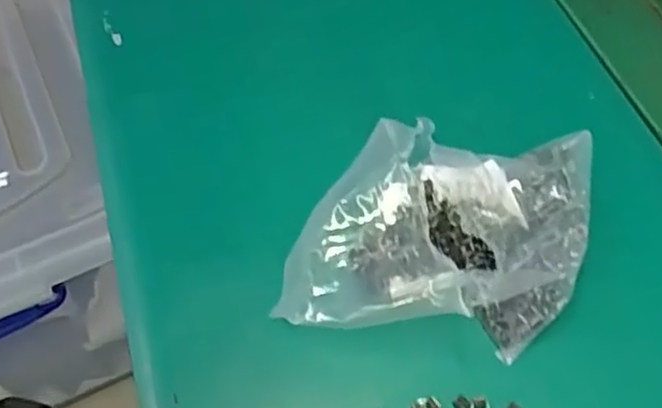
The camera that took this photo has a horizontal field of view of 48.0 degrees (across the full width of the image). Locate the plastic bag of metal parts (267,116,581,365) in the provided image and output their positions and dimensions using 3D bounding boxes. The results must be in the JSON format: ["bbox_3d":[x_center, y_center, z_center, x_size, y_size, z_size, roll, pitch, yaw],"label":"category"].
[{"bbox_3d":[0.054,0.005,0.360,0.141,0.051,0.112,5,56,7],"label":"plastic bag of metal parts"}]

